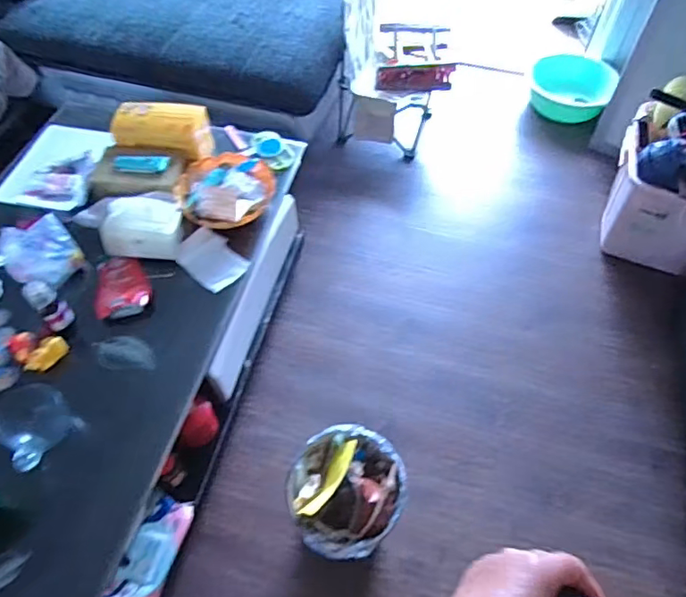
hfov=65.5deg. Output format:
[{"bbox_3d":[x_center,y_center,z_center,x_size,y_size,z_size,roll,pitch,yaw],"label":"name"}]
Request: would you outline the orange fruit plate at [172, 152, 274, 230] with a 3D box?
[{"bbox_3d":[-0.275,-0.251,1.232,0.201,0.073,0.211,0,55,0],"label":"orange fruit plate"}]

